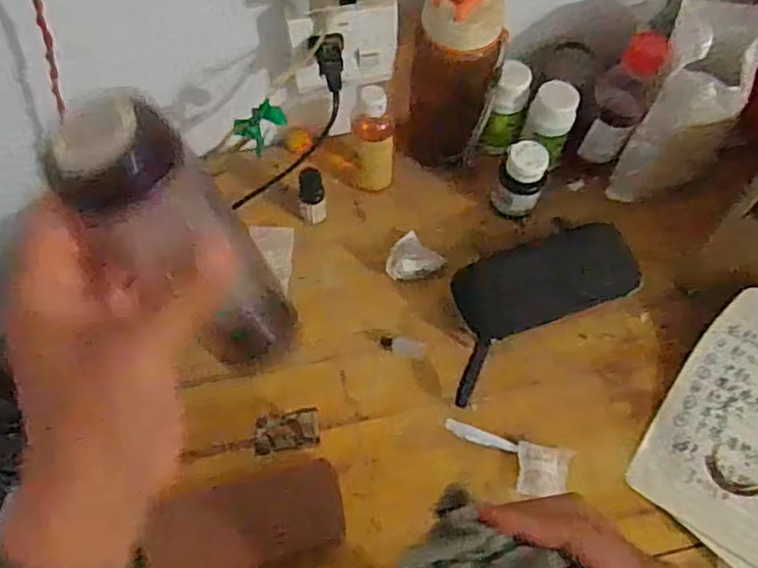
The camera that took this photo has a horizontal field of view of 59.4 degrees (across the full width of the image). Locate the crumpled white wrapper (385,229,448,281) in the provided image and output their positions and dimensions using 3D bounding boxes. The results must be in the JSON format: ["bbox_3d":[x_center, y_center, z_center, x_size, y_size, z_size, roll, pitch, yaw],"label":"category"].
[{"bbox_3d":[0.029,-0.021,0.597,0.044,0.011,0.046,-39,73,-18],"label":"crumpled white wrapper"}]

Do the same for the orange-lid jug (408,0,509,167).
[{"bbox_3d":[0.065,-0.181,0.574,0.071,0.176,0.069,7,65,0],"label":"orange-lid jug"}]

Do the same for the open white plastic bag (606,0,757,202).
[{"bbox_3d":[0.276,-0.153,0.589,0.085,0.160,0.098,14,66,3],"label":"open white plastic bag"}]

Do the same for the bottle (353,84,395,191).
[{"bbox_3d":[-0.004,-0.126,0.583,0.035,0.101,0.037,-2,66,-4],"label":"bottle"}]

